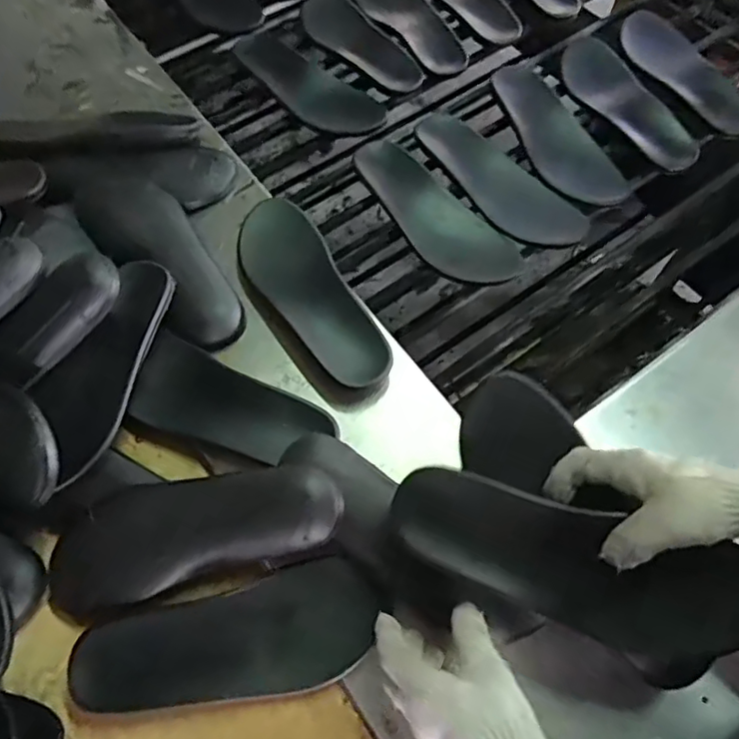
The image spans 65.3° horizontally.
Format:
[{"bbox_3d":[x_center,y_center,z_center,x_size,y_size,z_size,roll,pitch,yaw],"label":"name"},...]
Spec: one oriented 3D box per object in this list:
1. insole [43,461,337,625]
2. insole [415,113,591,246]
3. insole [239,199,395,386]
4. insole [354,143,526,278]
[{"bbox_3d":[-0.163,0.141,0.510,0.268,0.038,0.090,-14,65,-6],"label":"insole"},{"bbox_3d":[0.162,-0.244,0.747,0.258,0.021,0.089,41,71,18],"label":"insole"},{"bbox_3d":[-0.071,-0.096,0.648,0.100,0.043,0.278,-27,67,-12],"label":"insole"},{"bbox_3d":[0.079,-0.198,0.722,0.099,0.028,0.247,-37,69,-16],"label":"insole"}]

